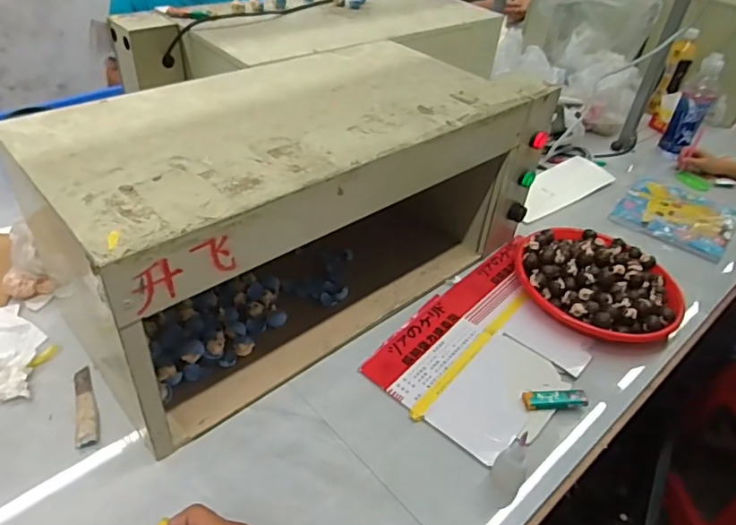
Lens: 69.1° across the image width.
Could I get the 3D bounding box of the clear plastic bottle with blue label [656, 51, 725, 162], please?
[{"bbox_3d":[0.725,-0.344,1.194,0.061,0.217,0.059,17,42,15],"label":"clear plastic bottle with blue label"}]

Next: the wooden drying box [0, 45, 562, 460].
[{"bbox_3d":[-0.072,-0.085,0.745,0.628,0.279,0.277,-28,50,-33],"label":"wooden drying box"}]

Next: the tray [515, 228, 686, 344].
[{"bbox_3d":[0.362,0.023,0.838,0.249,0.054,0.220,28,45,26],"label":"tray"}]

